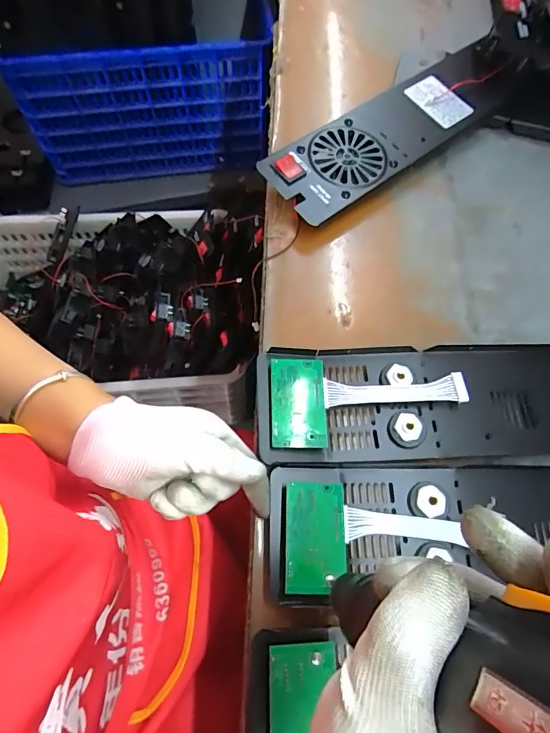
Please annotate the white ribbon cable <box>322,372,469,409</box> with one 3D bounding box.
[{"bbox_3d":[0.100,0.020,0.352,0.118,0.013,0.023,-1,67,-4],"label":"white ribbon cable"}]

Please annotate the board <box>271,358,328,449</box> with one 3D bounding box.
[{"bbox_3d":[0.019,0.028,0.342,0.044,0.004,0.075,3,65,-9],"label":"board"}]

